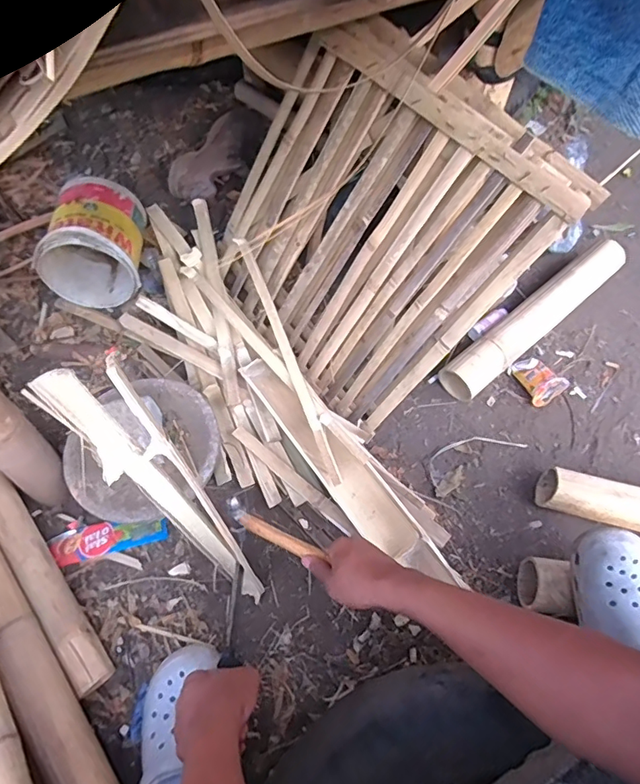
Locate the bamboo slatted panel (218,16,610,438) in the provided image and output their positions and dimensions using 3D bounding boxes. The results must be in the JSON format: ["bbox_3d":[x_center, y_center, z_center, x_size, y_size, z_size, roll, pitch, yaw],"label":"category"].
[{"bbox_3d":[0.056,-0.276,0.824,0.535,0.507,0.052,49,35,17],"label":"bamboo slatted panel"}]

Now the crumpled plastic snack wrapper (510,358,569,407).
[{"bbox_3d":[0.416,-0.029,0.935,0.065,0.053,0.100,-19,59,-14],"label":"crumpled plastic snack wrapper"}]

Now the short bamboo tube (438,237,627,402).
[{"bbox_3d":[0.435,-0.153,0.973,0.486,0.097,0.080,-36,65,-23],"label":"short bamboo tube"}]

